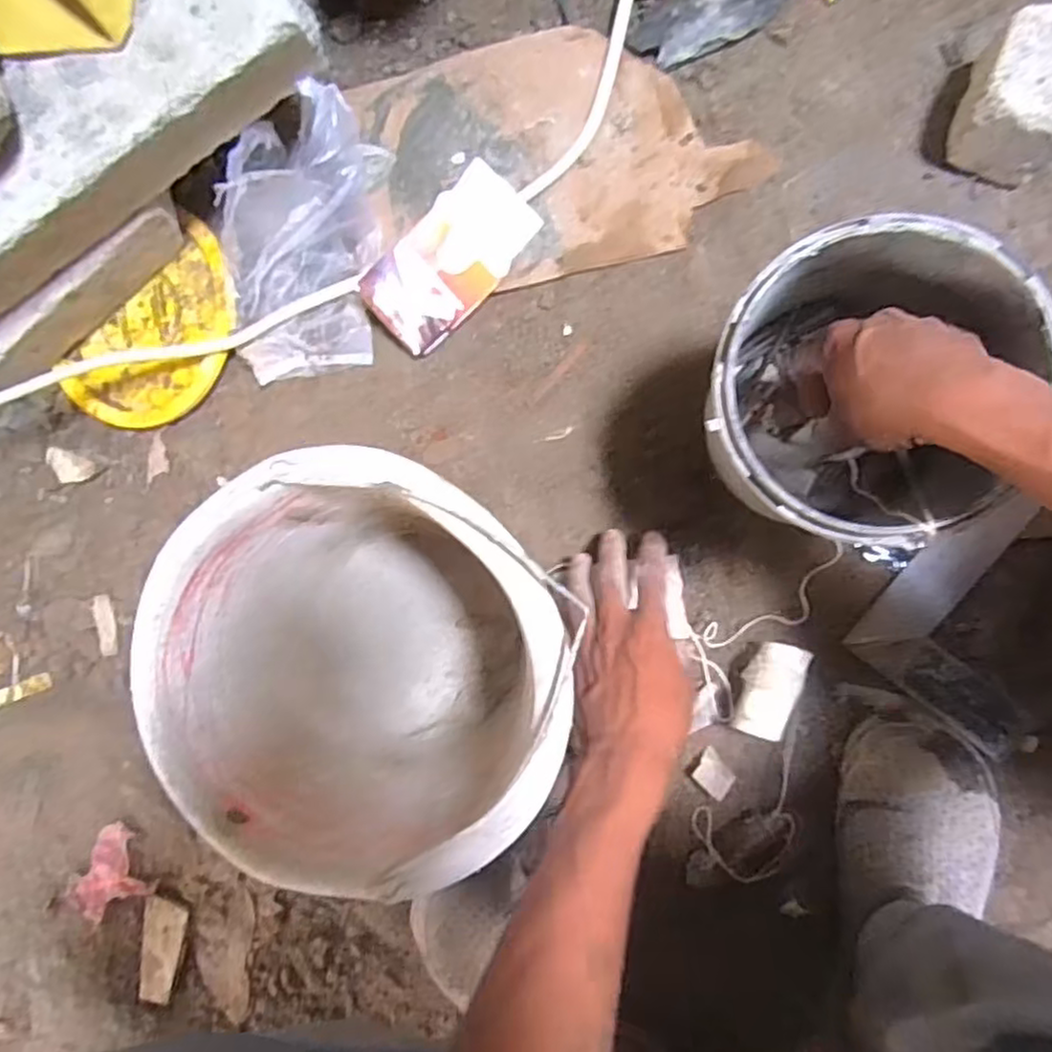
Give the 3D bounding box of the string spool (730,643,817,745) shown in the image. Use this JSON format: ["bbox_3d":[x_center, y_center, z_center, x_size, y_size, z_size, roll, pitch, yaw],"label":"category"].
[{"bbox_3d":[0.169,0.112,0.490,0.037,0.034,0.063,16,93,8],"label":"string spool"}]

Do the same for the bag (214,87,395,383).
[{"bbox_3d":[-0.174,-0.209,0.527,0.114,0.090,0.188,7,92,9],"label":"bag"}]

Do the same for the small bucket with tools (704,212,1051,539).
[{"bbox_3d":[0.180,-0.071,0.420,0.144,0.168,0.157,0,87,8],"label":"small bucket with tools"}]

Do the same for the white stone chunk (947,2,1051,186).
[{"bbox_3d":[0.327,-0.278,0.459,0.080,0.056,0.096,27,95,7],"label":"white stone chunk"}]

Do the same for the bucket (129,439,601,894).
[{"bbox_3d":[-0.091,0.084,0.466,0.245,0.175,0.231,0,87,8],"label":"bucket"}]

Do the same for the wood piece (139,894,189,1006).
[{"bbox_3d":[-0.305,0.355,0.589,0.039,0.007,0.084,7,92,9],"label":"wood piece"}]

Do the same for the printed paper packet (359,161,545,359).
[{"bbox_3d":[-0.056,-0.200,0.533,0.135,0.020,0.072,-42,102,5],"label":"printed paper packet"}]

